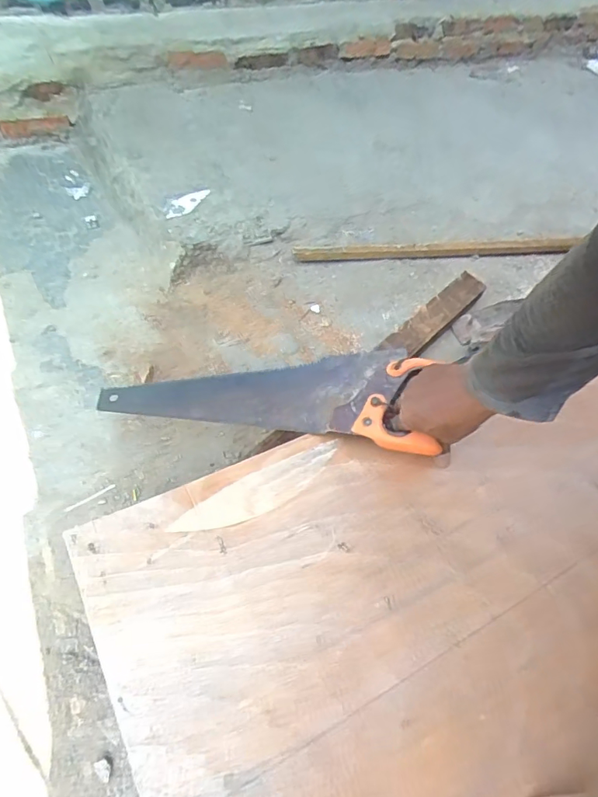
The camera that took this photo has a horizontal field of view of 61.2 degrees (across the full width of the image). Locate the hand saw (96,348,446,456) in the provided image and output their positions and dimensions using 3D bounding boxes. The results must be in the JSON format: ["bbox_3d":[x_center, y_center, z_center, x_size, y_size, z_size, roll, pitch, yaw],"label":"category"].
[{"bbox_3d":[-0.070,0.012,0.688,0.472,0.022,0.135,-4,63,14],"label":"hand saw"}]

